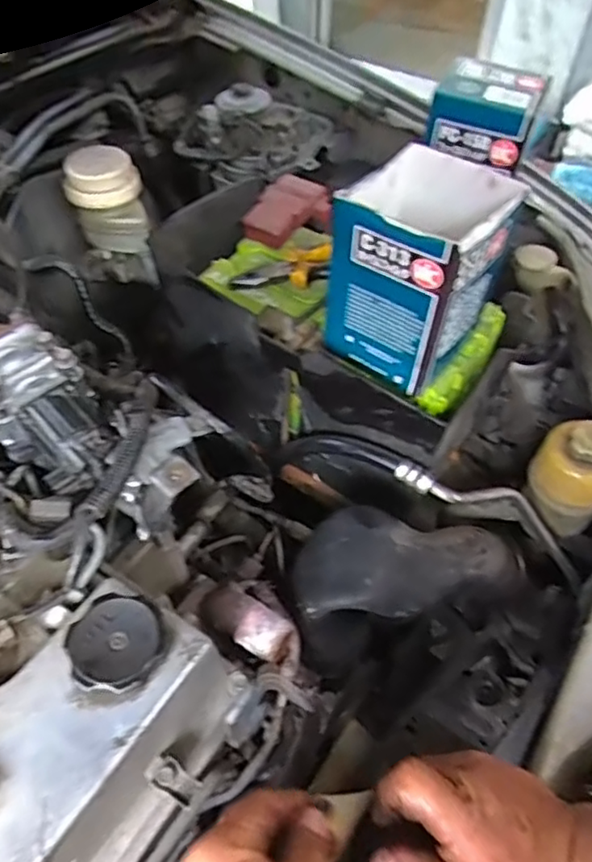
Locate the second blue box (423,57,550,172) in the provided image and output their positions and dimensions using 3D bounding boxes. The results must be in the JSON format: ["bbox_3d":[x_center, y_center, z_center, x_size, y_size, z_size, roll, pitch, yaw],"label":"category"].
[{"bbox_3d":[0.195,-0.325,0.634,0.099,0.057,0.101,22,55,14],"label":"second blue box"}]

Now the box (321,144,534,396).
[{"bbox_3d":[0.107,-0.138,0.549,0.114,0.155,0.119,32,59,21],"label":"box"}]

